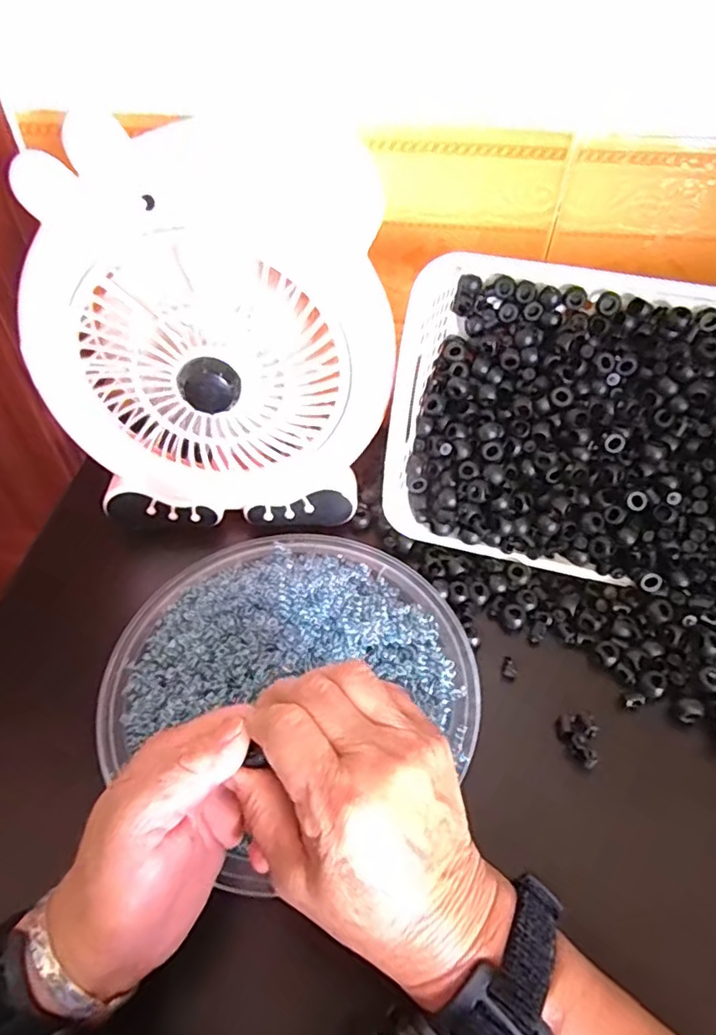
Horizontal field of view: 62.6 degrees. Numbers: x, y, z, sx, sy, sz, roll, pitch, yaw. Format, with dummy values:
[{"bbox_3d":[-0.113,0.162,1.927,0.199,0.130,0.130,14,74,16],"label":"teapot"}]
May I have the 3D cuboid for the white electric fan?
[{"bbox_3d":[-0.097,-0.113,0.413,0.238,0.243,0.100,-3,49,-3],"label":"white electric fan"}]

